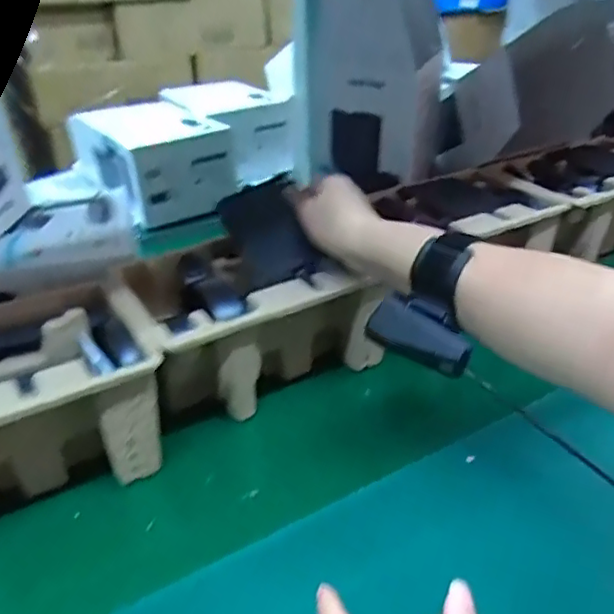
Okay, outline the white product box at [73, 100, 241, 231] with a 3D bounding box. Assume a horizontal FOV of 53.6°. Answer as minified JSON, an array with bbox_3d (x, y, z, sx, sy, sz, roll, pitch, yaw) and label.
[{"bbox_3d":[-0.236,-0.221,0.938,0.158,0.133,0.264,-23,37,-28],"label":"white product box"}]

